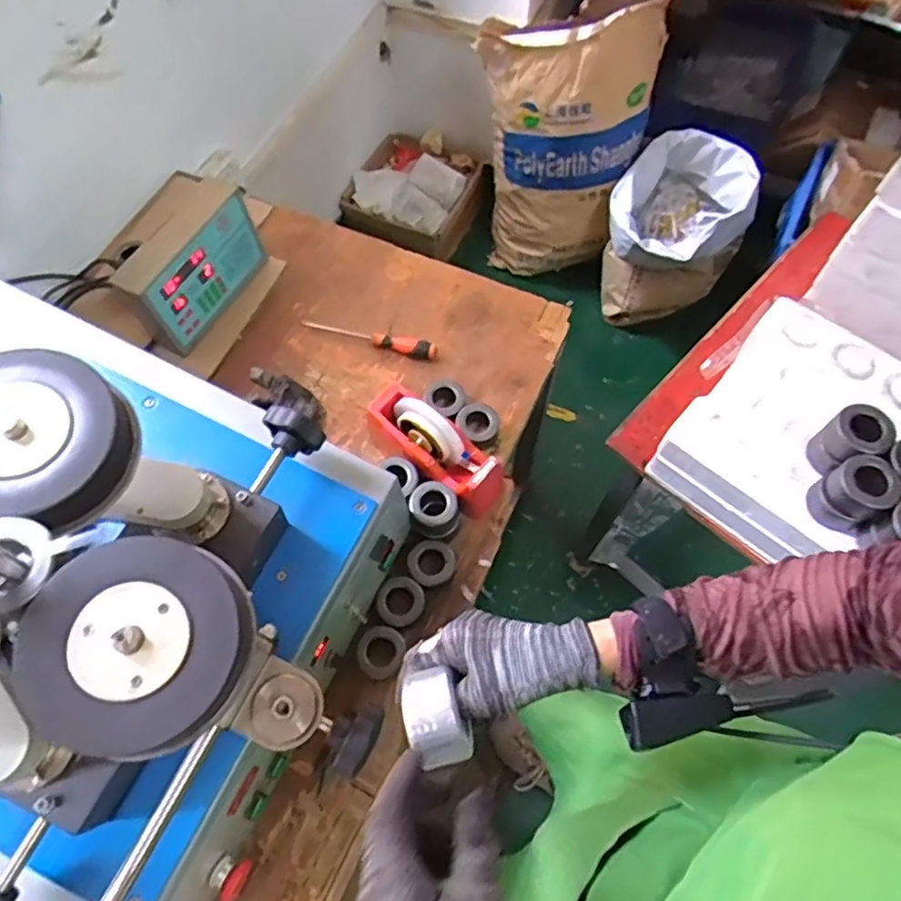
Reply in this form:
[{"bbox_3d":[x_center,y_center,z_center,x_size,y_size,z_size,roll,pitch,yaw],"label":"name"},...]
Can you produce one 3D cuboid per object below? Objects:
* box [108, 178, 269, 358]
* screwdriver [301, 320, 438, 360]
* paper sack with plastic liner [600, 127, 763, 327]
[{"bbox_3d":[-0.404,-0.291,0.974,0.115,0.148,0.239,23,67,11],"label":"box"},{"bbox_3d":[-0.129,-0.181,0.989,0.224,0.026,0.029,16,66,8],"label":"screwdriver"},{"bbox_3d":[0.579,-0.564,1.640,0.319,0.384,0.308,26,67,12],"label":"paper sack with plastic liner"}]

